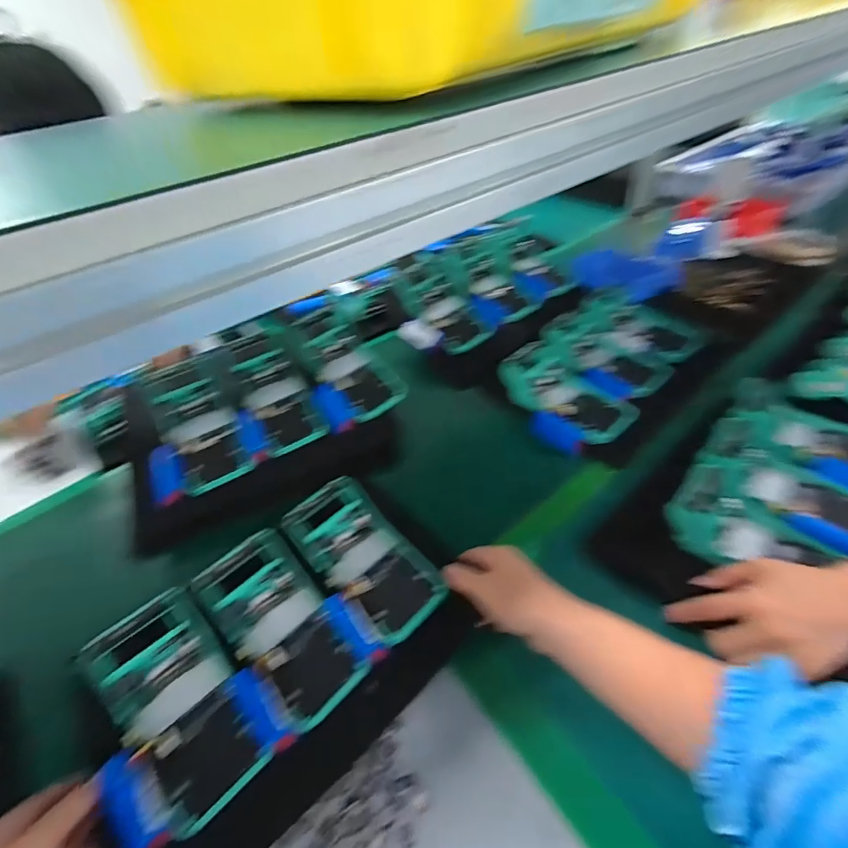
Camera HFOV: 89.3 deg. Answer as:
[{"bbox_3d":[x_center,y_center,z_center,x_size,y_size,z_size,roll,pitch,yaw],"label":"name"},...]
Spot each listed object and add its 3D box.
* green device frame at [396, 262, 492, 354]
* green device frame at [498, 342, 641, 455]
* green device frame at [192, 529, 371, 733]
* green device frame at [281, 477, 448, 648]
[{"bbox_3d":[0.032,-0.194,0.730,0.082,0.052,0.171,-32,76,-28],"label":"green device frame"},{"bbox_3d":[0.196,-0.039,0.593,0.117,0.083,0.163,-24,41,-20],"label":"green device frame"},{"bbox_3d":[-0.137,0.193,0.404,0.092,0.053,0.171,-33,62,-28],"label":"green device frame"},{"bbox_3d":[-0.059,0.129,0.432,0.085,0.053,0.169,-33,45,-29],"label":"green device frame"}]

